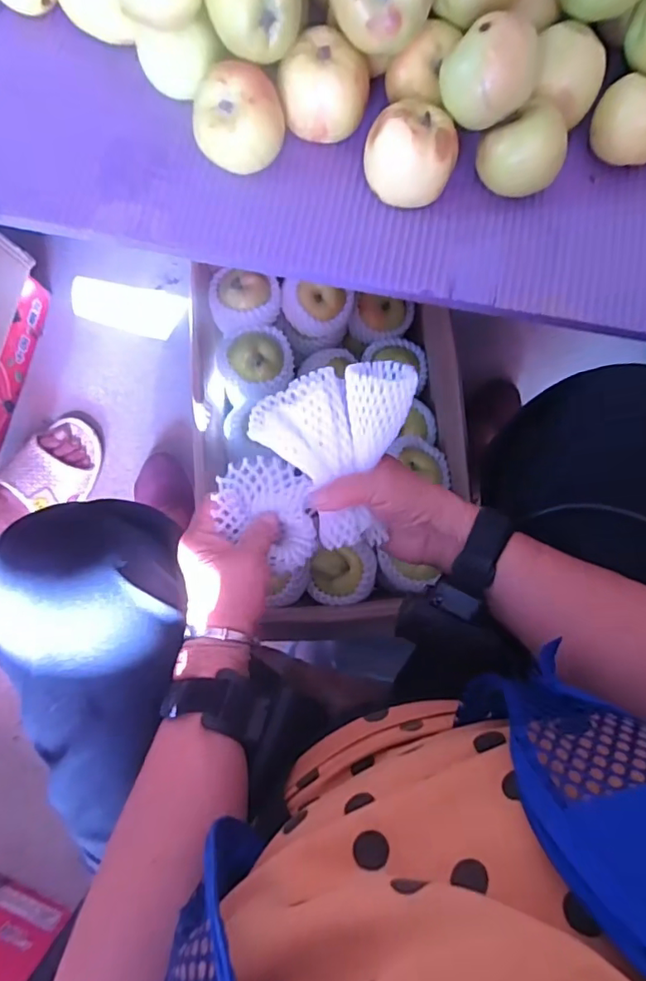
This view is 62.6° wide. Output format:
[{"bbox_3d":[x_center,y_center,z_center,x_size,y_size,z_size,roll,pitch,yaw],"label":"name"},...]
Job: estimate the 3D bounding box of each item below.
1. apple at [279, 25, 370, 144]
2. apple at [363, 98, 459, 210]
[{"bbox_3d":[0.001,-0.285,0.384,0.061,0.056,0.052,1,81,0],"label":"apple"},{"bbox_3d":[0.061,-0.235,0.378,0.061,0.060,0.053,11,81,1],"label":"apple"}]

